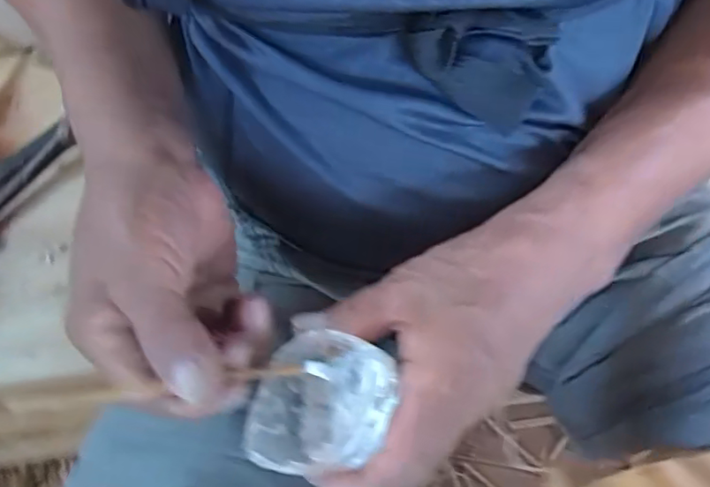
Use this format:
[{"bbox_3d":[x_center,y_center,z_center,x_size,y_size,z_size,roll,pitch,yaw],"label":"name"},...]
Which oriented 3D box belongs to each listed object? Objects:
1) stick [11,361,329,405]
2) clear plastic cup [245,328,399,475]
[{"bbox_3d":[-0.069,0.055,0.228,0.121,0.011,0.009,-3,66,-19],"label":"stick"},{"bbox_3d":[-0.013,0.068,0.250,0.051,0.042,0.060,12,69,8],"label":"clear plastic cup"}]

